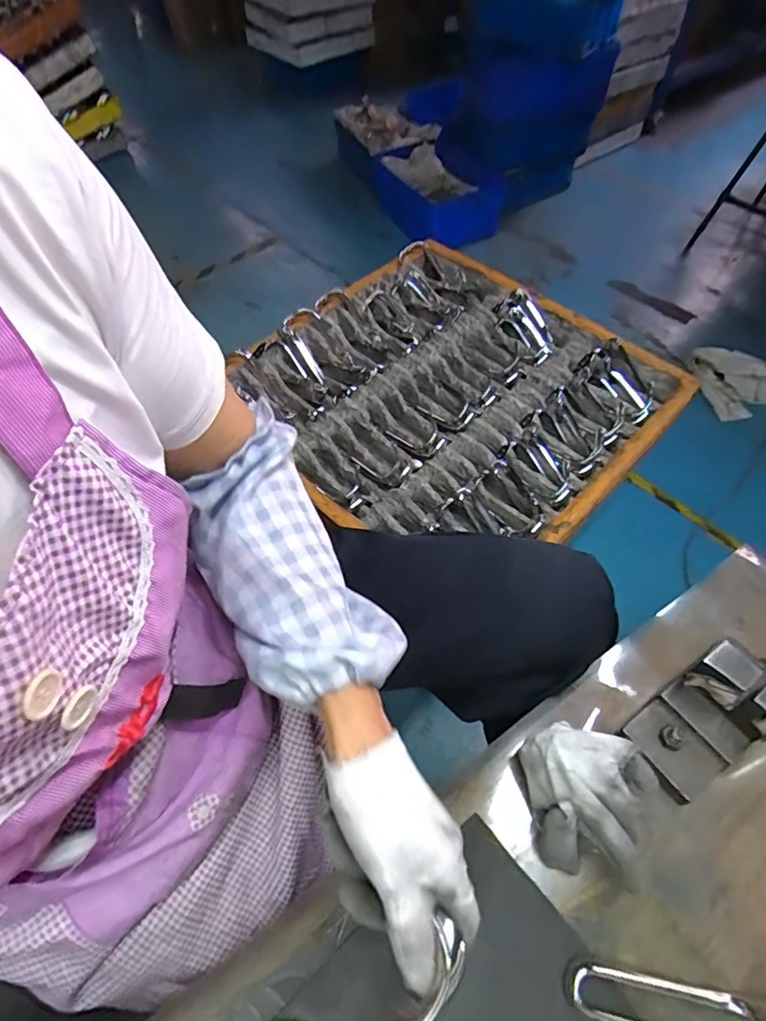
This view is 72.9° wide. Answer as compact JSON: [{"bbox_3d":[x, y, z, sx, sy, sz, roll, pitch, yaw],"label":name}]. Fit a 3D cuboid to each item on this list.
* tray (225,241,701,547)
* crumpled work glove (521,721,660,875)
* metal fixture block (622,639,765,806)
[{"bbox_3d":[0.101,-0.180,0.789,0.545,0.062,0.514,36,65,23],"label":"tray"},{"bbox_3d":[0.141,0.199,0.362,0.071,0.067,0.095,-7,57,-2],"label":"crumpled work glove"},{"bbox_3d":[0.237,0.157,0.382,0.092,0.075,0.062,-33,61,-18],"label":"metal fixture block"}]

